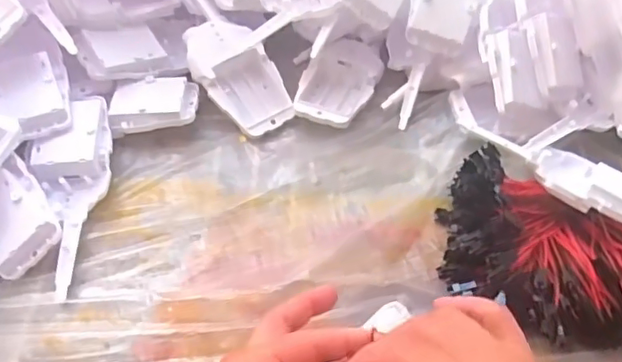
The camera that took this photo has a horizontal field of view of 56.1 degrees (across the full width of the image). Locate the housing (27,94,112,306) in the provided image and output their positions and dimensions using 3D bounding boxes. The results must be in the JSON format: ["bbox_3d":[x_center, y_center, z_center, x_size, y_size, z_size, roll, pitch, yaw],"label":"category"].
[{"bbox_3d":[-0.176,0.007,0.421,0.054,0.029,0.156,-4,53,-5],"label":"housing"}]

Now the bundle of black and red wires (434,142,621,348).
[{"bbox_3d":[0.172,0.058,0.390,0.183,0.038,0.109,28,57,18],"label":"bundle of black and red wires"}]

